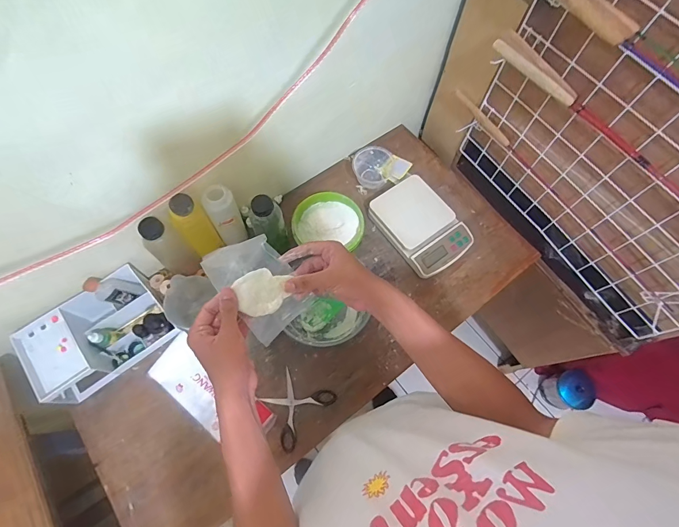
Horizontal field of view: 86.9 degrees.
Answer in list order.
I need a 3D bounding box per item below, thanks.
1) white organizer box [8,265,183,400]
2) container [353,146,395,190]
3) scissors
[{"bbox_3d":[-0.467,0.133,0.695,0.236,0.096,0.153,-37,73,-15],"label":"white organizer box"},{"bbox_3d":[0.077,-0.237,0.890,0.091,0.059,0.092,18,68,6],"label":"container"},{"bbox_3d":[-0.090,0.275,0.703,0.113,0.009,0.133,41,72,14],"label":"scissors"}]

